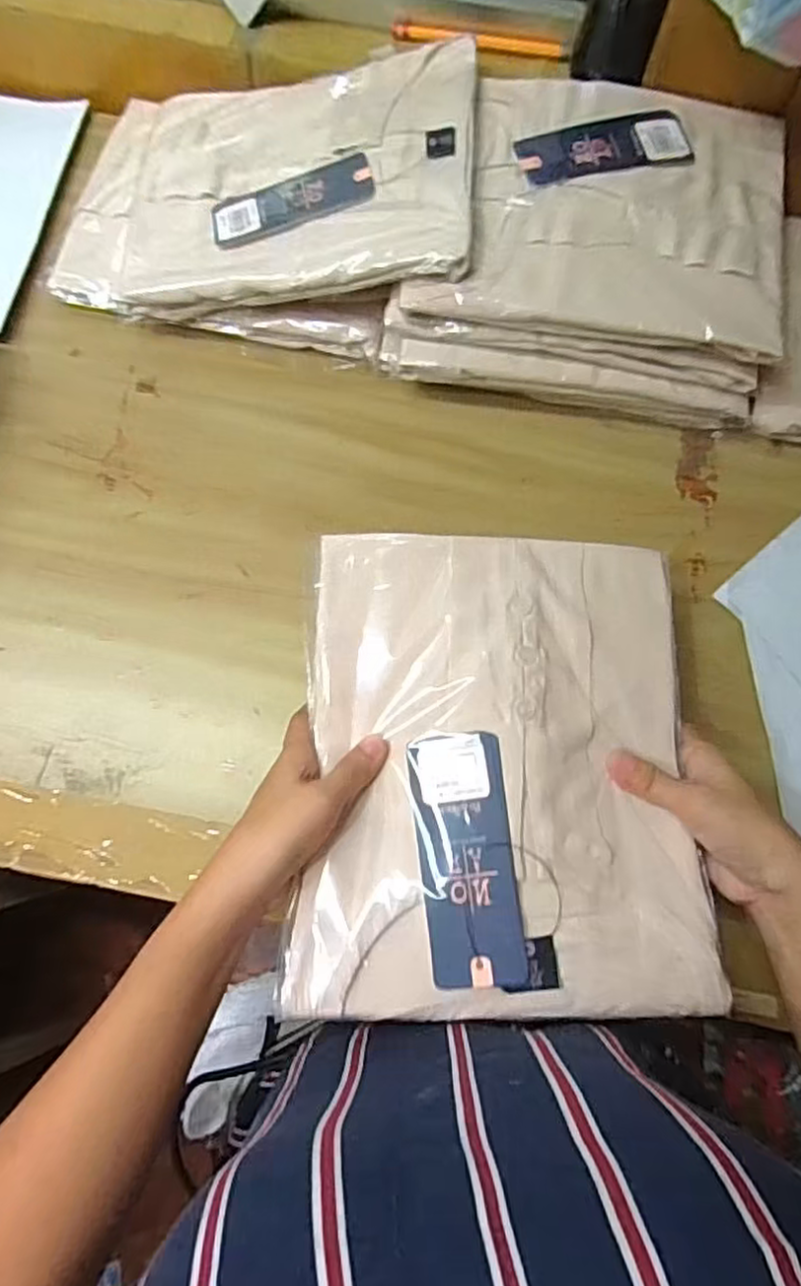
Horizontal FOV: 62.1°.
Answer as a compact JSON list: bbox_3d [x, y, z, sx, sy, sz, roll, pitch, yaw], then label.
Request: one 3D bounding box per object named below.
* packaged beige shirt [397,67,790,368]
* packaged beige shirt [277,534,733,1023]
[{"bbox_3d":[0.147,-0.309,0.466,0.238,0.021,0.206,10,73,1],"label":"packaged beige shirt"},{"bbox_3d":[0.053,0.058,0.356,0.208,0.020,0.249,1,73,-1],"label":"packaged beige shirt"}]

